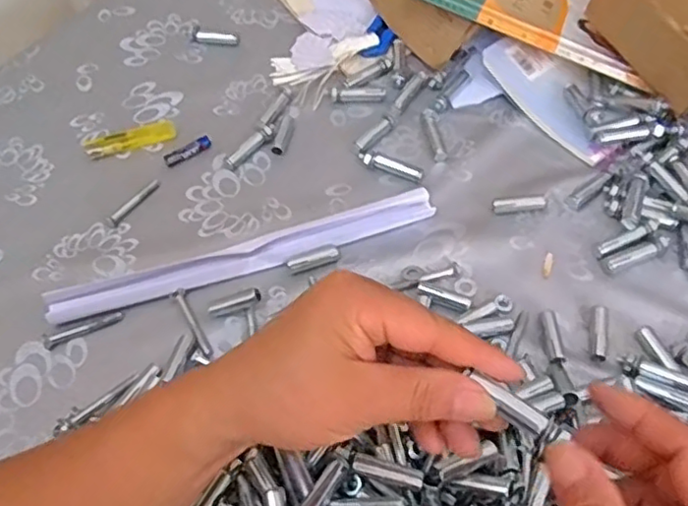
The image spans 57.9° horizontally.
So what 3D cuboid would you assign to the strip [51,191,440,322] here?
[{"bbox_3d":[-0.071,0.002,0.471,0.291,0.013,0.029,-17,57,-8],"label":"strip"}]

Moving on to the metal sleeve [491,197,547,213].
[{"bbox_3d":[0.139,-0.038,0.492,0.041,0.011,0.008,0,56,3],"label":"metal sleeve"}]

